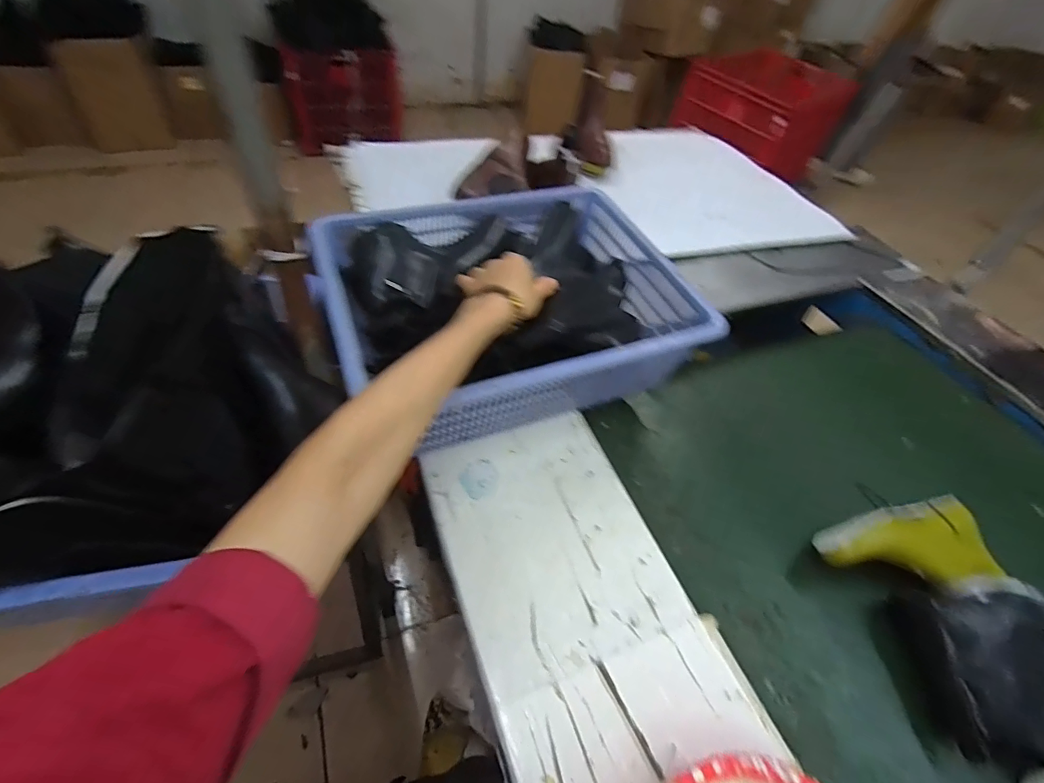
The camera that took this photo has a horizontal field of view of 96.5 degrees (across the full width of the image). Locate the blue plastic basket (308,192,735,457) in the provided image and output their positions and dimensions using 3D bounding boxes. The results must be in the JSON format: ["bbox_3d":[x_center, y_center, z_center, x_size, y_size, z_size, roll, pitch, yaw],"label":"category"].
[{"bbox_3d":[-0.018,-0.117,0.666,0.462,0.191,0.337,-12,50,-17],"label":"blue plastic basket"}]

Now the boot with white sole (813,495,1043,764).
[{"bbox_3d":[0.496,0.248,0.520,0.219,0.078,0.242,-12,50,-16],"label":"boot with white sole"}]

